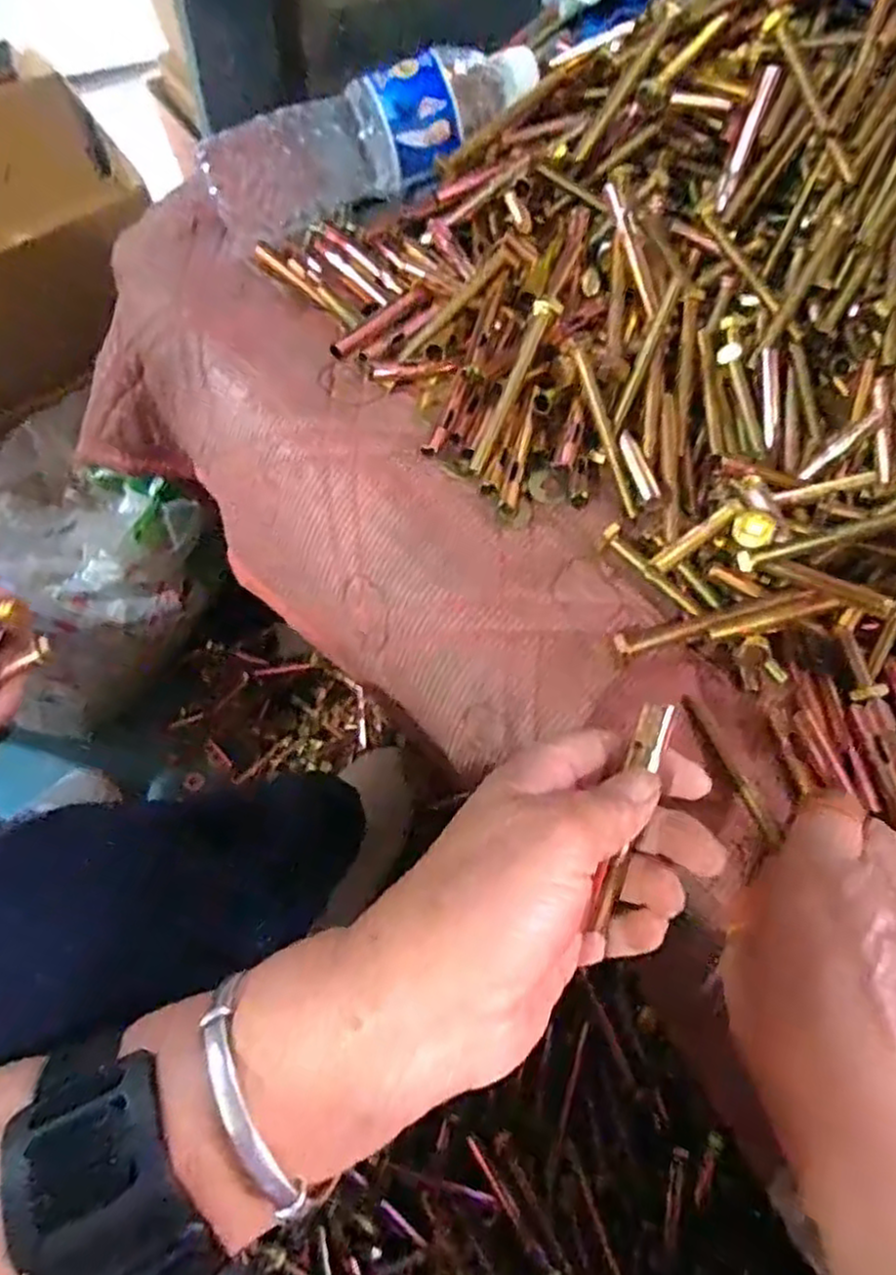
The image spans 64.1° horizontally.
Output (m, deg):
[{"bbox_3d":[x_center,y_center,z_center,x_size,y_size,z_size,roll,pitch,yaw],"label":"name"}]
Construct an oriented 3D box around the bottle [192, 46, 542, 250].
[{"bbox_3d":[-0.047,-0.325,0.464,0.223,0.061,0.079,-22,63,1],"label":"bottle"}]

